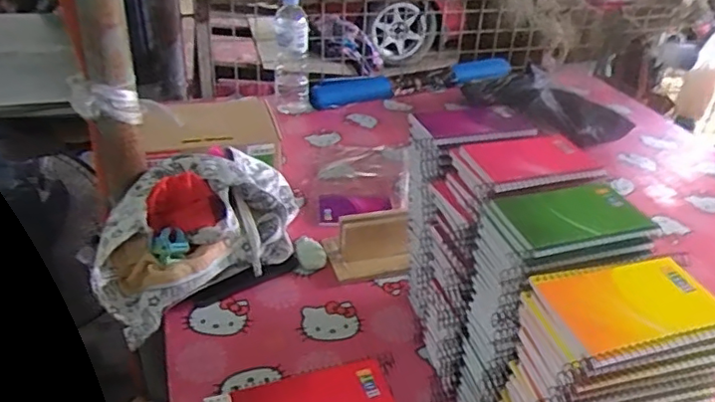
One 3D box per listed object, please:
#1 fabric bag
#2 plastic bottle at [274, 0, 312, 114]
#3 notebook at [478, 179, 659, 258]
[{"bbox_3d":[-0.233,0.036,0.881,0.334,0.139,0.181,-24,42,-36],"label":"fabric bag"},{"bbox_3d":[-0.154,-0.337,1.367,0.091,0.253,0.107,-3,33,-8],"label":"plastic bottle"},{"bbox_3d":[0.197,0.016,0.548,0.143,0.016,0.083,-5,34,-14],"label":"notebook"}]

